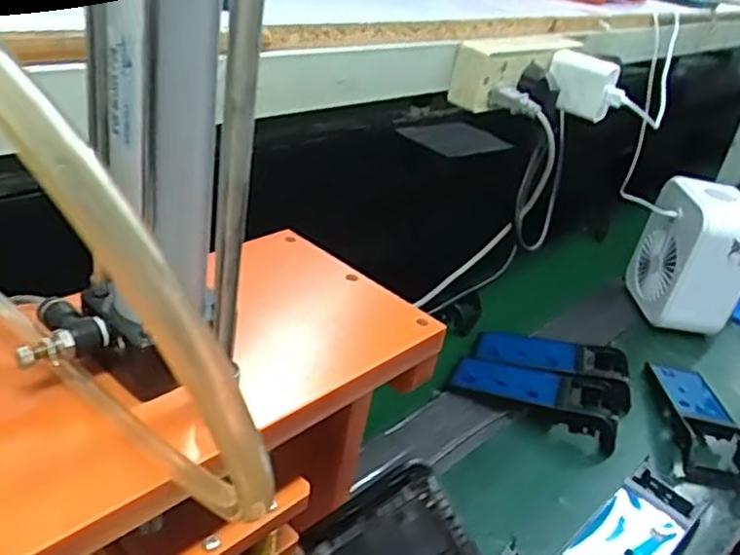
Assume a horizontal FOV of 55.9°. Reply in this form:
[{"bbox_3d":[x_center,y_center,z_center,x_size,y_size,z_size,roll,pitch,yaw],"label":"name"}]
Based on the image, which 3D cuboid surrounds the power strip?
[{"bbox_3d":[0.136,-0.192,0.642,0.033,0.053,0.168,29,34,30],"label":"power strip"}]

